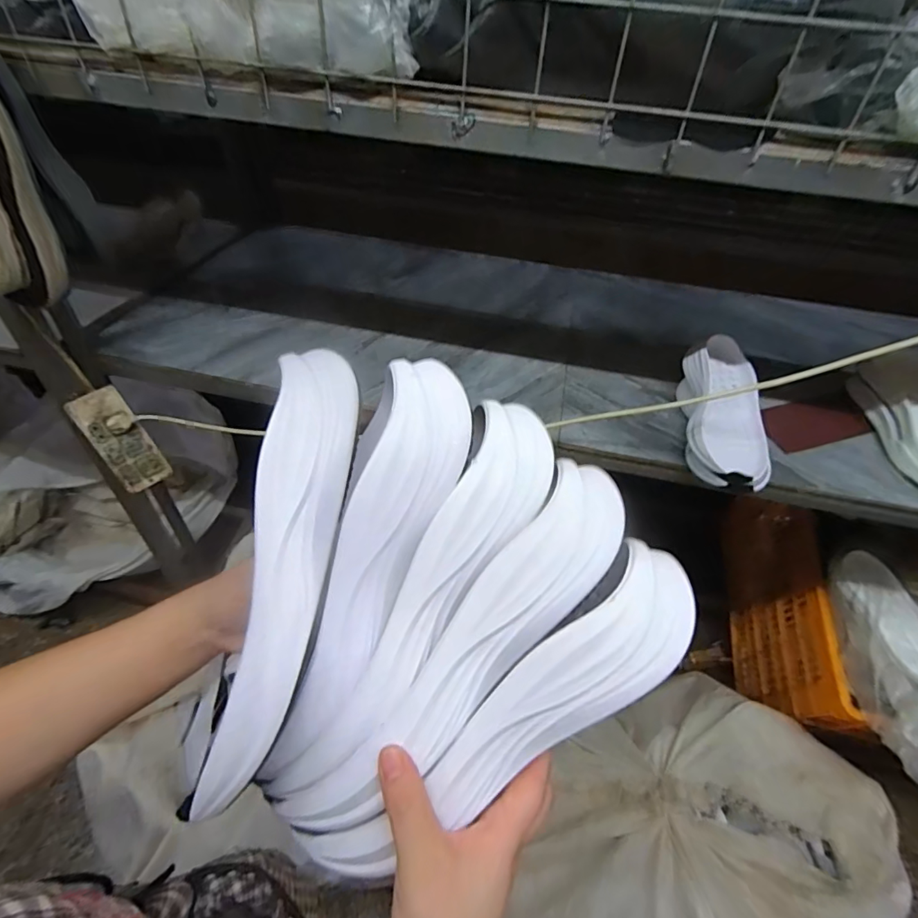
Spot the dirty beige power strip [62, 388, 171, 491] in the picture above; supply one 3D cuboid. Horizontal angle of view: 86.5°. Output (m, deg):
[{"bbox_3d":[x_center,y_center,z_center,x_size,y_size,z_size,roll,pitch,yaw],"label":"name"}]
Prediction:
[{"bbox_3d":[-0.578,-0.031,0.837,0.077,0.176,0.034,-25,28,-9],"label":"dirty beige power strip"}]

